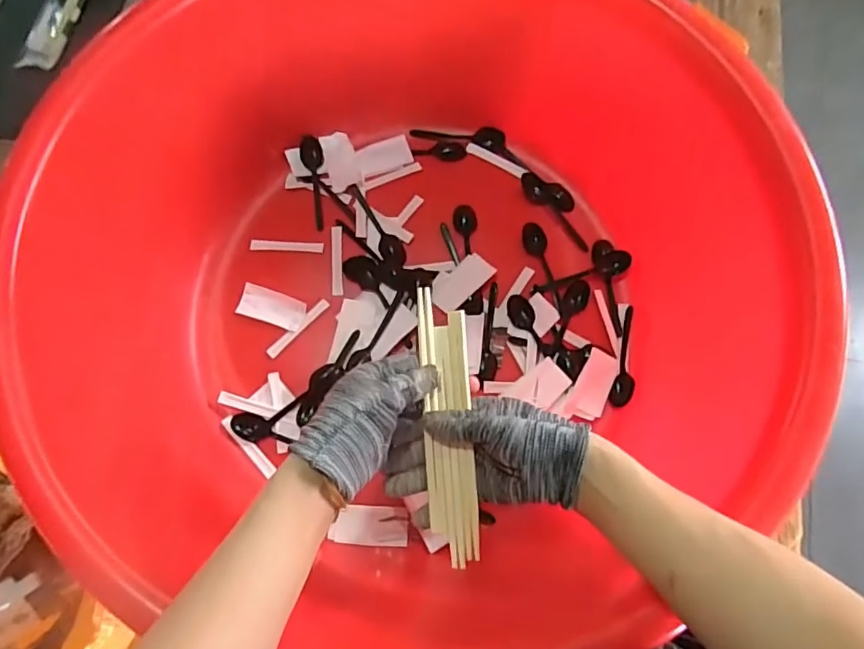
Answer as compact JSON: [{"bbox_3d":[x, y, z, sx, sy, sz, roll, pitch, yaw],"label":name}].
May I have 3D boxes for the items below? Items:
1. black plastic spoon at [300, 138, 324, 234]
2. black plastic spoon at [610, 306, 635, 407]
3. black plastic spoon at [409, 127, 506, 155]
[{"bbox_3d":[-0.150,-0.180,0.676,0.026,0.017,0.125,-6,73,-2],"label":"black plastic spoon"},{"bbox_3d":[0.227,0.035,0.621,0.020,0.017,0.122,14,73,4],"label":"black plastic spoon"},{"bbox_3d":[0.034,-0.249,0.704,0.123,0.027,0.023,13,73,4],"label":"black plastic spoon"}]

